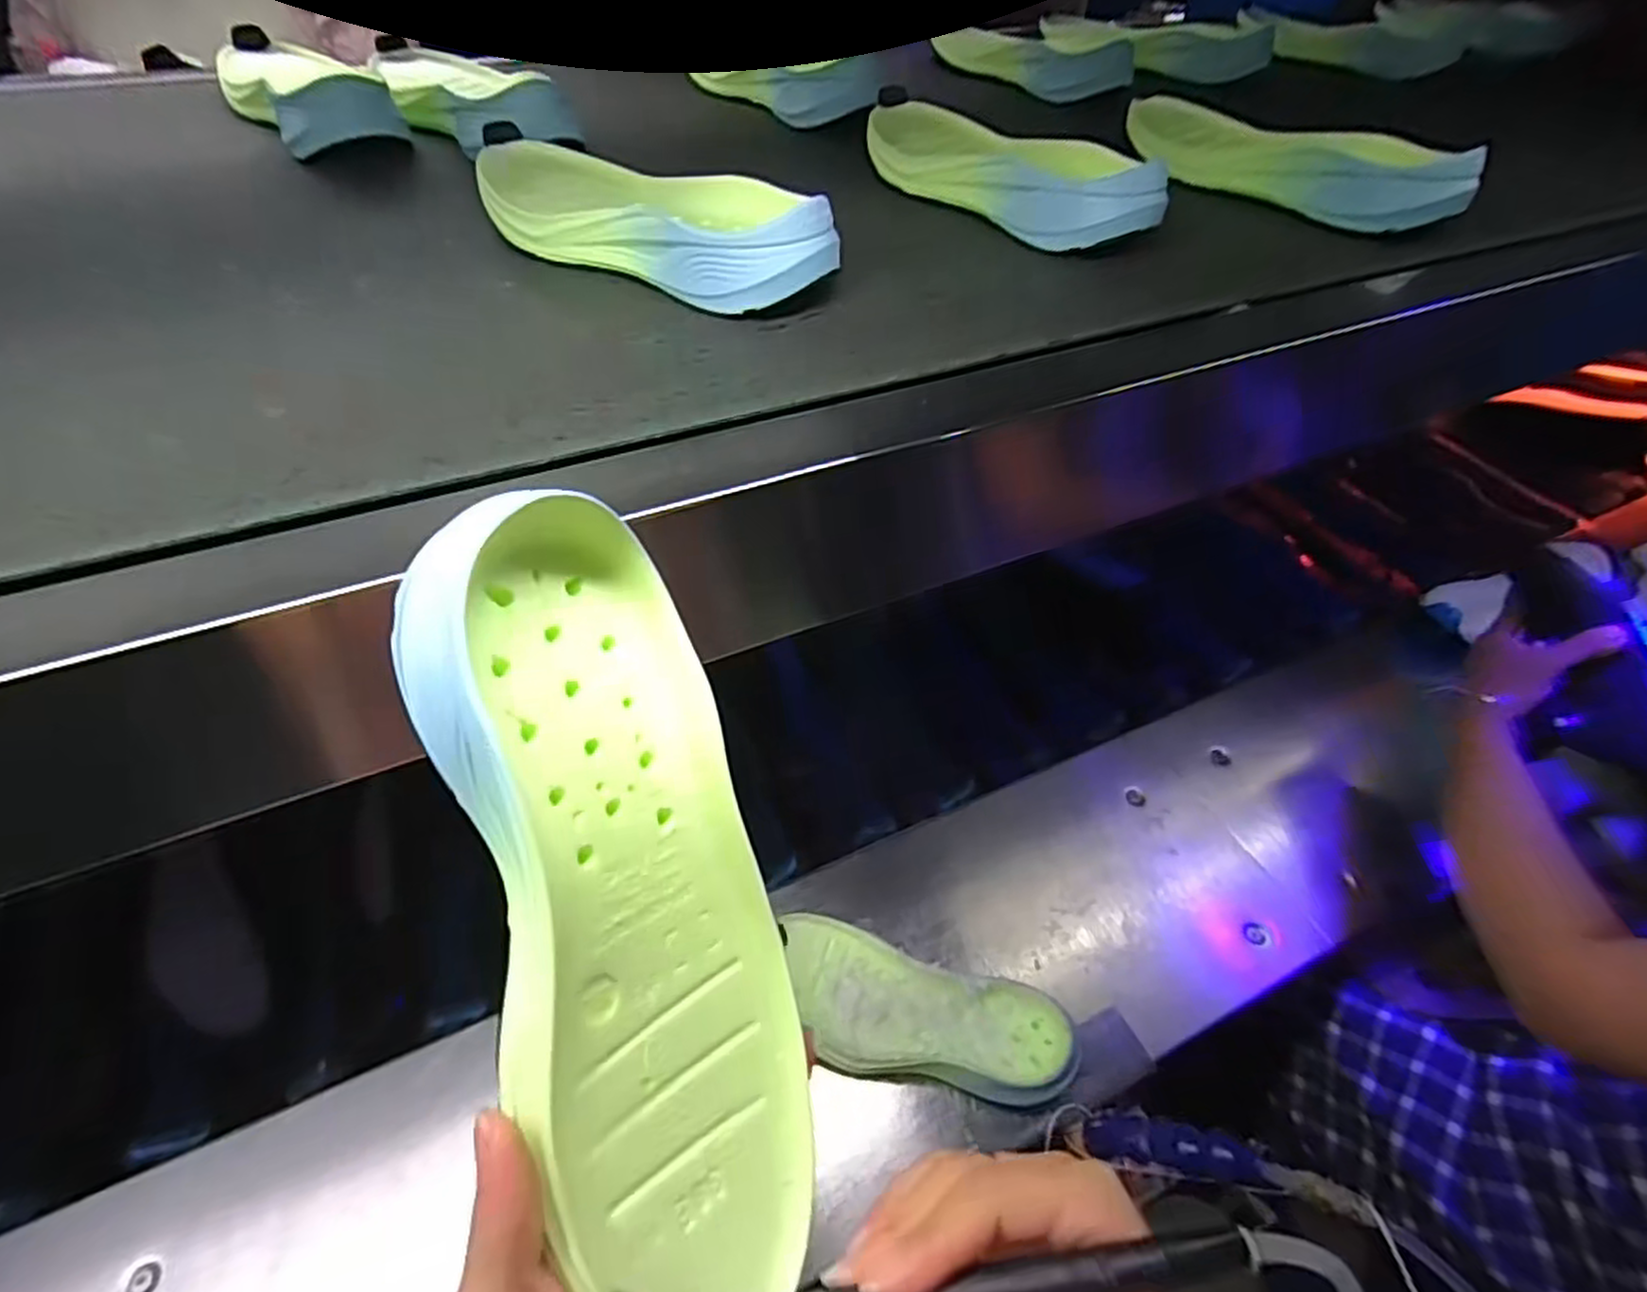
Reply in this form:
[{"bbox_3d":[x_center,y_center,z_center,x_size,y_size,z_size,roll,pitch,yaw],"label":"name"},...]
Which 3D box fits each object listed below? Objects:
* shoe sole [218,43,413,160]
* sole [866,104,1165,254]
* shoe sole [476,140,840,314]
[{"bbox_3d":[-0.416,-0.439,0.583,0.077,0.050,0.249,-33,59,-26],"label":"shoe sole"},{"bbox_3d":[0.111,-0.331,0.512,0.077,0.046,0.263,-25,56,-21],"label":"sole"},{"bbox_3d":[-0.107,-0.253,0.429,0.258,0.048,0.093,25,54,18],"label":"shoe sole"}]

